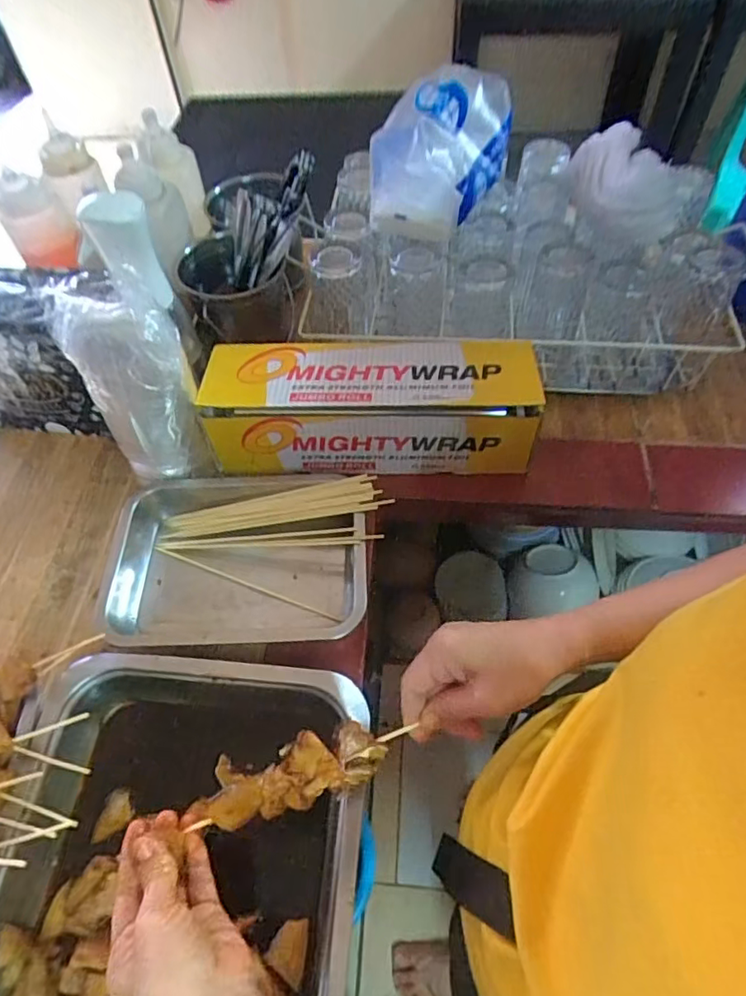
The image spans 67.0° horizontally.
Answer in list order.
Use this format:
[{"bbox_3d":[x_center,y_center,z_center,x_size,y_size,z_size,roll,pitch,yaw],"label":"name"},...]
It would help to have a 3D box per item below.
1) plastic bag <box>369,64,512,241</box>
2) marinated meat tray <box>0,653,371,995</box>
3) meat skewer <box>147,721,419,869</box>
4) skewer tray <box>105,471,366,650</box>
[{"bbox_3d":[0.082,-0.405,0.652,0.122,0.110,0.188,19,59,14],"label":"plastic bag"},{"bbox_3d":[-0.159,0.295,0.424,0.286,0.054,0.333,3,56,5],"label":"marinated meat tray"},{"bbox_3d":[-0.053,0.192,0.396,0.152,0.019,0.043,-18,57,-7],"label":"meat skewer"},{"bbox_3d":[-0.137,0.055,0.595,0.268,0.042,0.214,-3,56,1],"label":"skewer tray"}]

